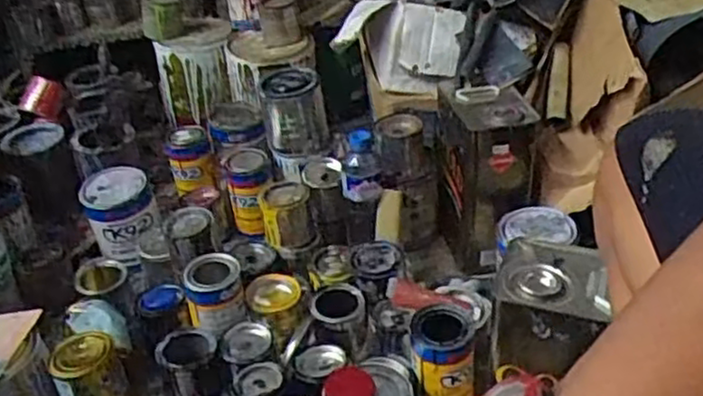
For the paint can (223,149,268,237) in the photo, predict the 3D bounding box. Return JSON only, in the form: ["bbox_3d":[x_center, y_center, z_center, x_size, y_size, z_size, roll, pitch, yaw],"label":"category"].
[{"bbox_3d":[-0.164,-0.012,1.165,0.071,0.130,0.074,-8,33,-6],"label":"paint can"}]

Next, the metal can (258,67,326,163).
[{"bbox_3d":[-0.093,-0.139,1.144,0.095,0.118,0.096,-8,33,-6],"label":"metal can"}]

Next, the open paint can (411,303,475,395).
[{"bbox_3d":[0.108,0.185,0.848,0.069,0.090,0.085,0,33,7],"label":"open paint can"}]

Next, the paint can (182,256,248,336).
[{"bbox_3d":[-0.179,0.122,0.936,0.074,0.067,0.079,-12,34,-12],"label":"paint can"}]

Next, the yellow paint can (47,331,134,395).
[{"bbox_3d":[-0.296,0.230,0.832,0.076,0.128,0.068,-18,36,-20],"label":"yellow paint can"}]

